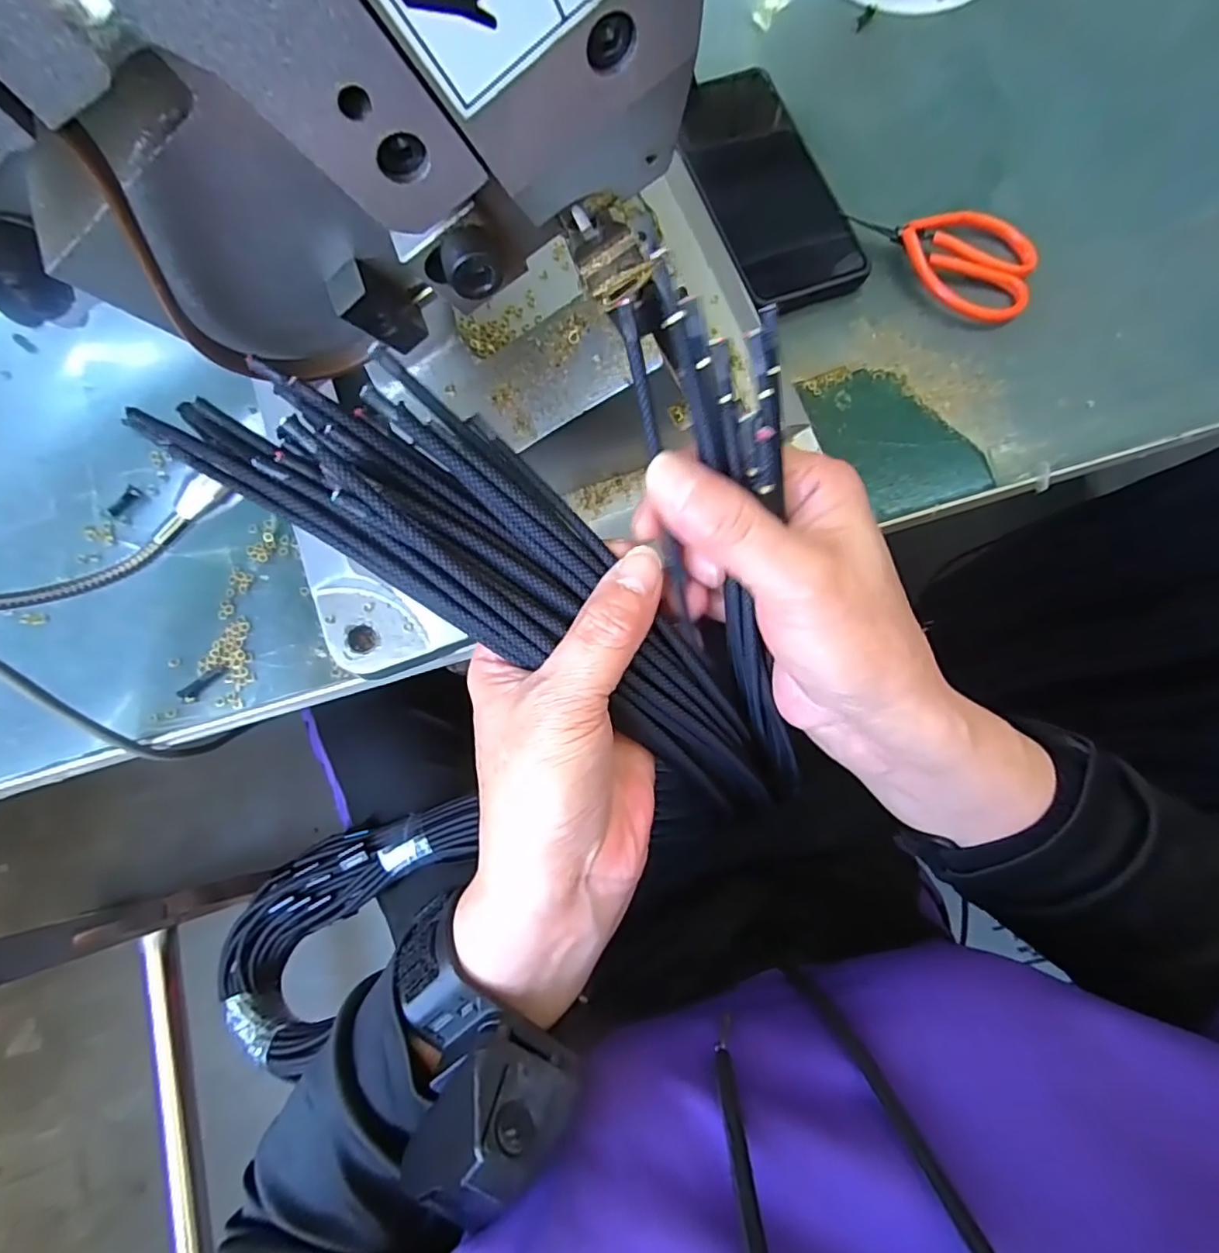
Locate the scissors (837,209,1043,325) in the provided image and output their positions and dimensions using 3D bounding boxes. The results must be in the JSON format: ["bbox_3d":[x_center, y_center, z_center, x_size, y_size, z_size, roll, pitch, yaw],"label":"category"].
[{"bbox_3d":[0.197,-0.221,0.352,0.113,0.013,0.057,28,79,5],"label":"scissors"}]

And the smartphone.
[{"bbox_3d":[0.092,-0.263,0.360,0.077,0.015,0.159,-19,79,-5],"label":"smartphone"}]

